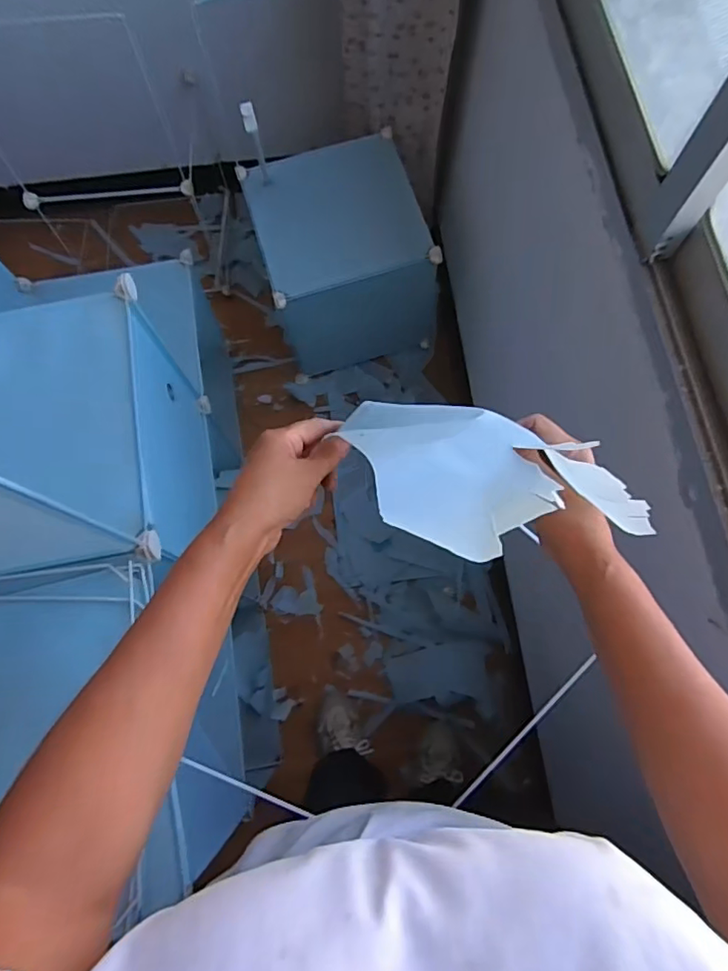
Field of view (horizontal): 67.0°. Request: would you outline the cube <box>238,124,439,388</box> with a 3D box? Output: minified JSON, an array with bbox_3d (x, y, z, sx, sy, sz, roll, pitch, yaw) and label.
[{"bbox_3d":[-0.044,-0.530,1.336,0.385,0.374,0.346,-19,74,-5],"label":"cube"}]

